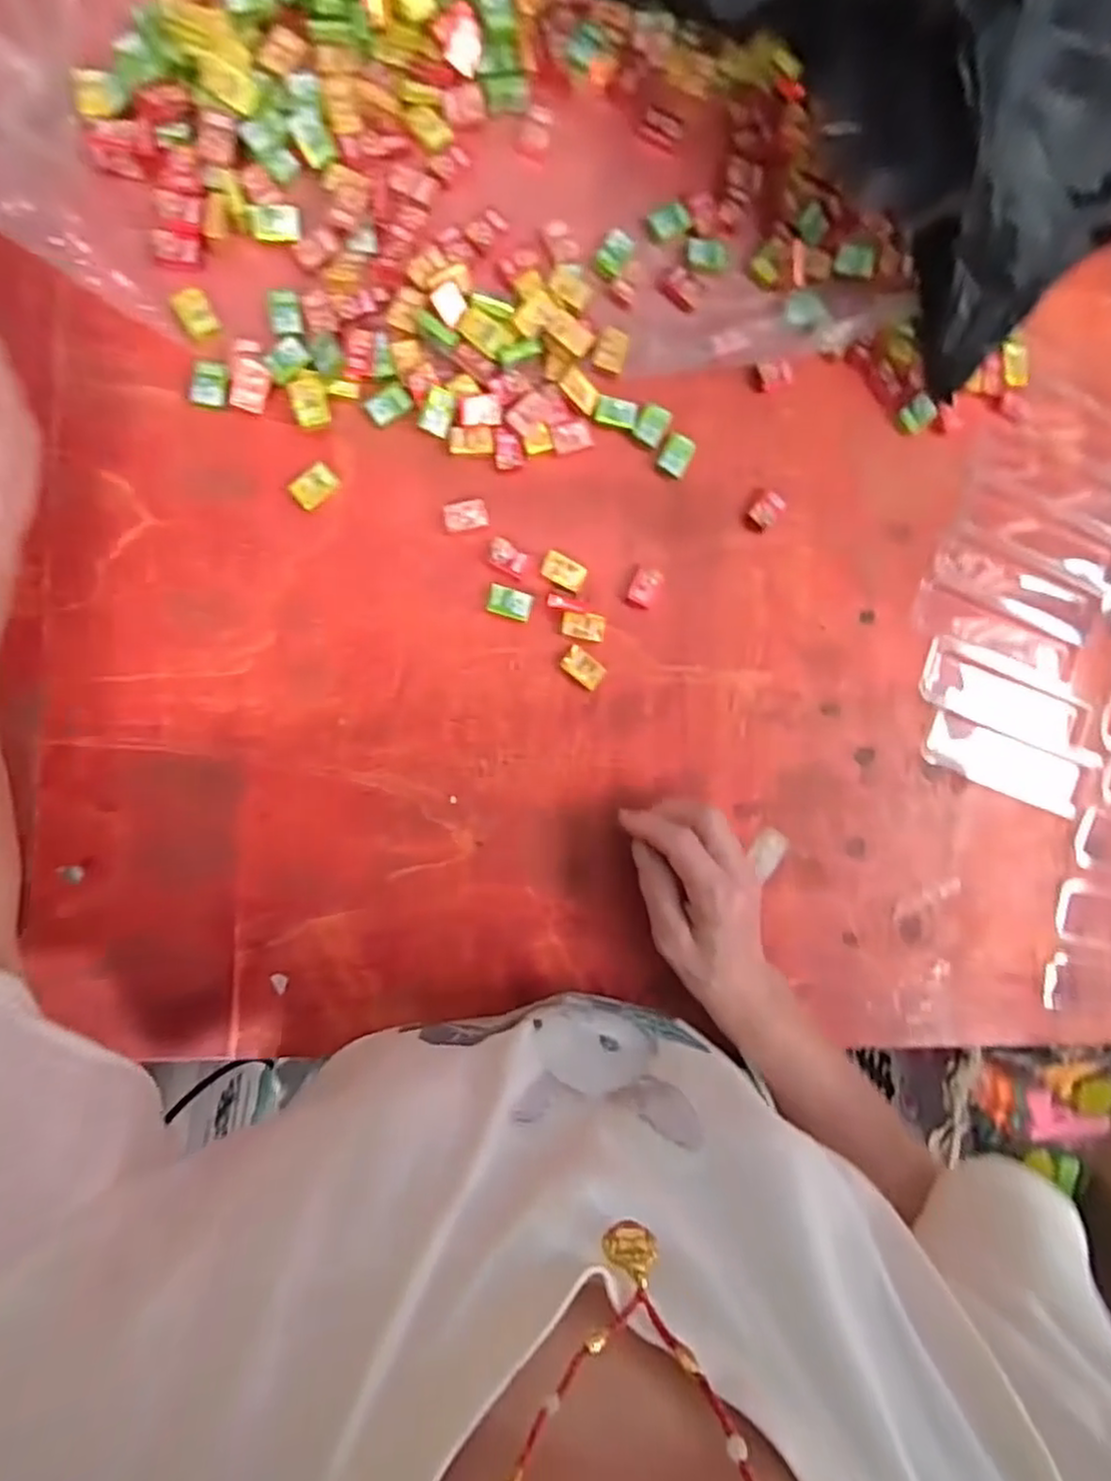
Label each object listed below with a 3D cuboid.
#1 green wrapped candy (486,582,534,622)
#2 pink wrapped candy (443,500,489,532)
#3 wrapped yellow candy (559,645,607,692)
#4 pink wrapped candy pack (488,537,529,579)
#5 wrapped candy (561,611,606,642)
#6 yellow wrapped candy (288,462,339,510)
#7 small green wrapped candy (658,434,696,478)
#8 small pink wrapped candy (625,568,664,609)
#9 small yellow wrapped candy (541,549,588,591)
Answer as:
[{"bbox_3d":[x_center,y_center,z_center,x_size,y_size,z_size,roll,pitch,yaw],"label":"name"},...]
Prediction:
[{"bbox_3d":[-0.028,-0.085,0.424,0.027,0.004,0.018,17,89,-8],"label":"green wrapped candy"},{"bbox_3d":[-0.055,-0.138,0.420,0.026,0.005,0.018,-13,93,-8],"label":"pink wrapped candy"},{"bbox_3d":[0.018,-0.046,0.435,0.029,0.006,0.018,40,86,-7],"label":"wrapped yellow candy"},{"bbox_3d":[-0.029,-0.114,0.424,0.025,0.004,0.017,28,88,-8],"label":"pink wrapped candy pack"},{"bbox_3d":[0.017,-0.072,0.433,0.027,0.004,0.017,4,91,-8],"label":"wrapped candy"},{"bbox_3d":[-0.143,-0.151,0.407,0.026,0.006,0.019,-44,97,-5],"label":"yellow wrapped candy"},{"bbox_3d":[0.078,-0.183,0.440,0.019,0.005,0.025,25,88,-8],"label":"small green wrapped candy"},{"bbox_3d":[0.057,-0.098,0.440,0.018,0.005,0.025,27,88,-8],"label":"small pink wrapped candy"},{"bbox_3d":[0.005,-0.106,0.430,0.027,0.004,0.018,29,88,-8],"label":"small yellow wrapped candy"}]

